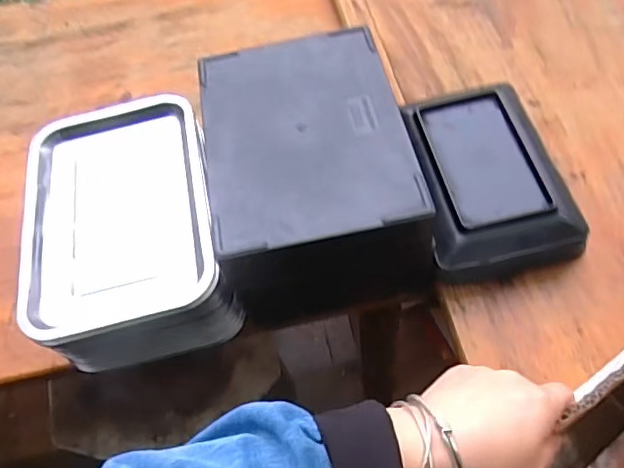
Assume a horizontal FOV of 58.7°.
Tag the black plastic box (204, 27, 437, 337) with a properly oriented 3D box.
[{"bbox_3d":[-0.011,-0.081,0.660,0.226,0.164,0.303,-11,59,-9],"label":"black plastic box"}]

